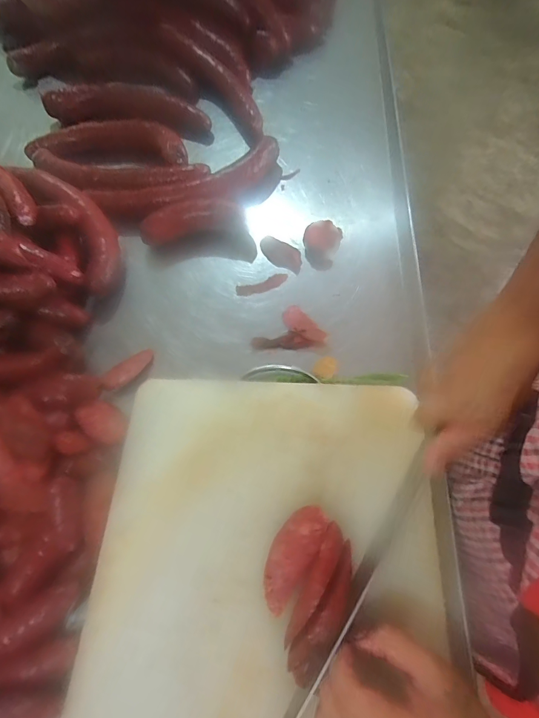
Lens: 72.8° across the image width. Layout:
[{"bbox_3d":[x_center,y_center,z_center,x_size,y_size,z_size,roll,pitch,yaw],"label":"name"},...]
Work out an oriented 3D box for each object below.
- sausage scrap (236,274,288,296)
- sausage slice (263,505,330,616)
[{"bbox_3d":[-0.009,-0.092,0.460,0.066,0.007,0.019,-16,66,-2],"label":"sausage scrap"},{"bbox_3d":[0.018,0.163,0.306,0.034,0.017,0.083,31,72,17],"label":"sausage slice"}]

